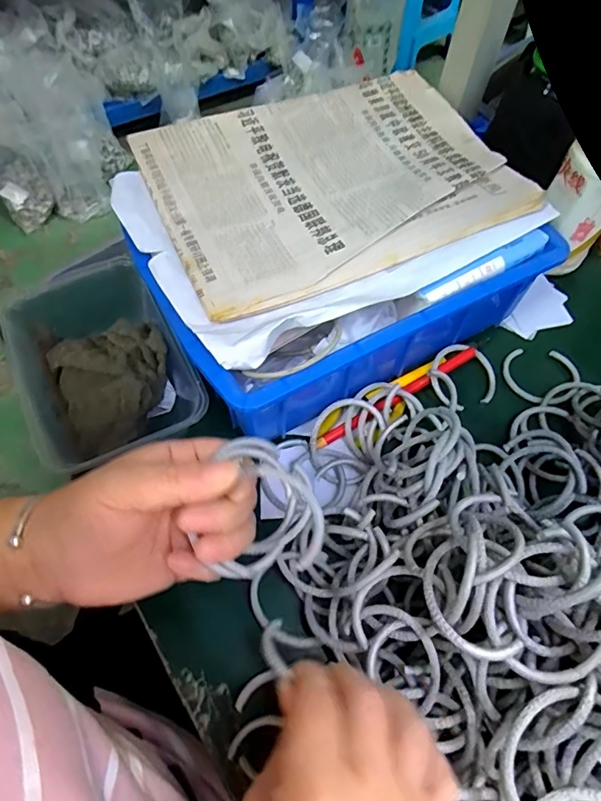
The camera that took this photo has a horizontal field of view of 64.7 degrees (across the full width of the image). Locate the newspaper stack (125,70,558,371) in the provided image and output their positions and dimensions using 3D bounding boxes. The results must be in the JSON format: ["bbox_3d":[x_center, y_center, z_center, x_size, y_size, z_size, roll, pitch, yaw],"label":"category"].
[{"bbox_3d":[0.024,-0.166,0.371,0.270,0.013,0.219,-24,66,-14],"label":"newspaper stack"}]

